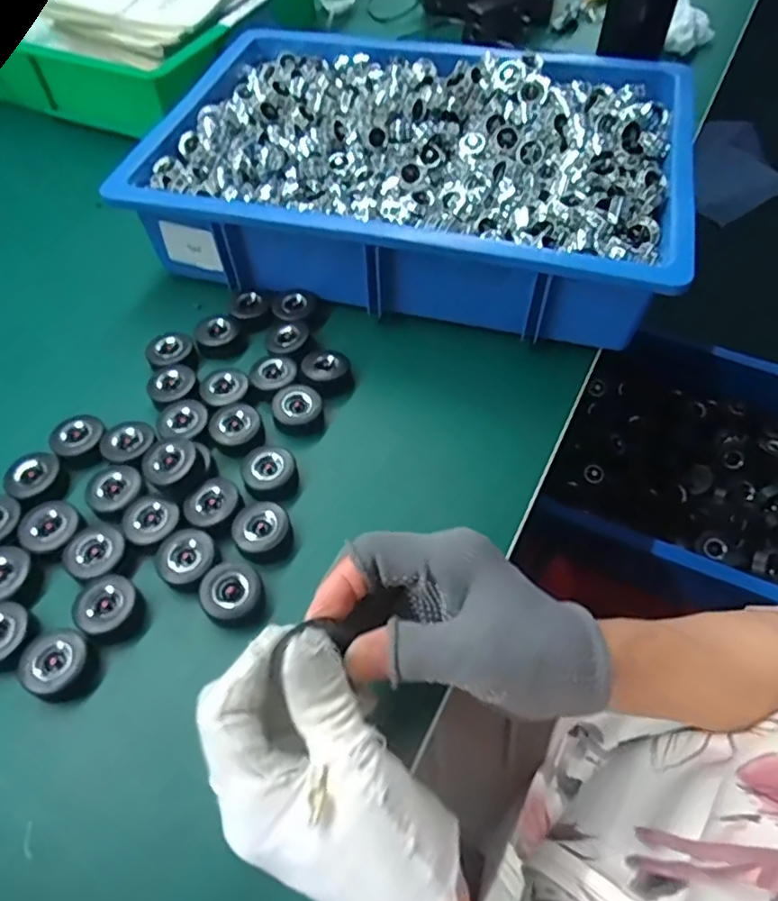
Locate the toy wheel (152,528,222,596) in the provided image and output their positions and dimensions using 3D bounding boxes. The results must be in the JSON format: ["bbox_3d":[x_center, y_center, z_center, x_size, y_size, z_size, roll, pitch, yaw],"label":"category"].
[{"bbox_3d":[-0.127,0.071,0.398,0.036,0.022,0.038,0,56,-1],"label":"toy wheel"}]

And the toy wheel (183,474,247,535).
[{"bbox_3d":[-0.118,0.037,0.422,0.033,0.019,0.039,-1,56,-2],"label":"toy wheel"}]

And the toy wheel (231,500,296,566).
[{"bbox_3d":[-0.082,0.054,0.409,0.036,0.027,0.033,-24,60,-16],"label":"toy wheel"}]

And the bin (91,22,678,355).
[{"bbox_3d":[0.026,-0.255,0.559,0.433,0.088,0.295,13,57,8],"label":"bin"}]

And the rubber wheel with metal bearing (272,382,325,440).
[{"bbox_3d":[-0.068,-0.031,0.470,0.036,0.023,0.036,0,56,-1],"label":"rubber wheel with metal bearing"}]

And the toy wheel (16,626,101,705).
[{"bbox_3d":[-0.192,0.125,0.364,0.039,0.021,0.036,0,56,-1],"label":"toy wheel"}]

